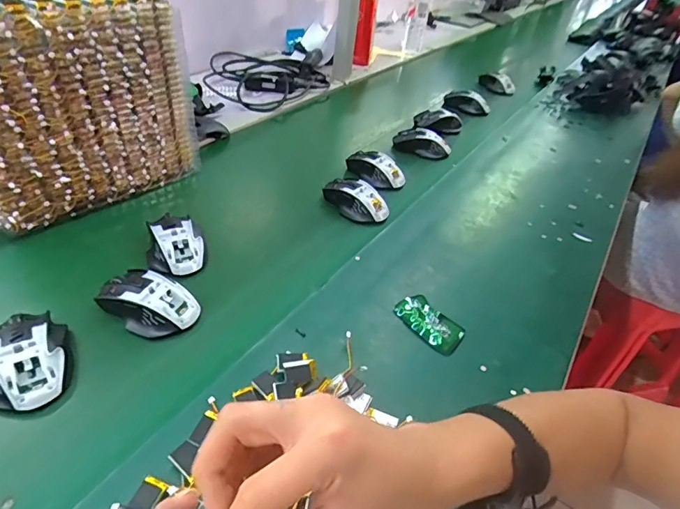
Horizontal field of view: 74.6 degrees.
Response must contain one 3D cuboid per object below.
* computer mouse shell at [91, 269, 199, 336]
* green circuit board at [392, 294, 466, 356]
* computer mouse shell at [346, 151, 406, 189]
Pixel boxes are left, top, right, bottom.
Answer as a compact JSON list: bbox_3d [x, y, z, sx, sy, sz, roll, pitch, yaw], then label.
[{"bbox_3d":[-0.219,0.051,0.508,0.105,0.032,0.067,24,41,18],"label":"computer mouse shell"},{"bbox_3d":[0.109,0.080,0.534,0.051,0.010,0.086,-21,48,-33],"label":"green circuit board"},{"bbox_3d":[0.065,-0.158,0.814,0.060,0.036,0.115,-18,46,-31],"label":"computer mouse shell"}]

